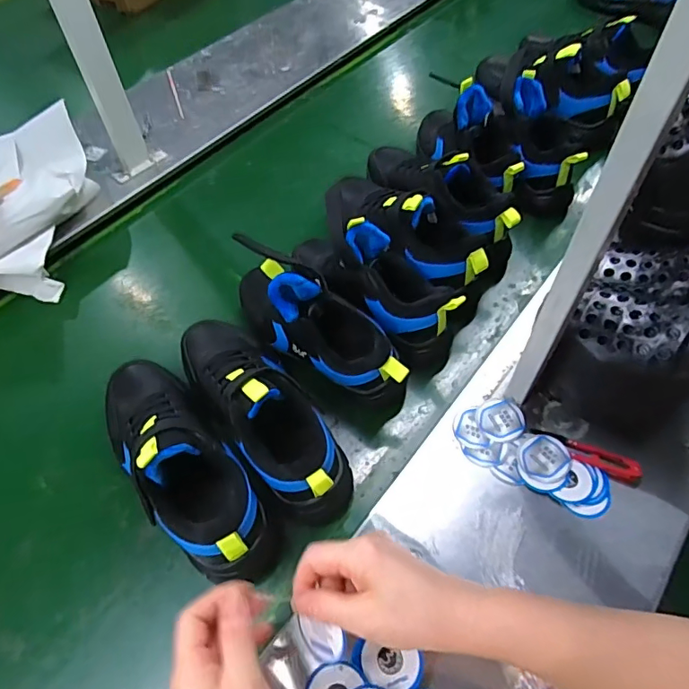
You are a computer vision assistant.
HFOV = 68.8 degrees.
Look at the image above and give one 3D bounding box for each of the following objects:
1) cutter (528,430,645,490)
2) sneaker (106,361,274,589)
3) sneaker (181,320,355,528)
[{"bbox_3d":[0.245,0.111,0.512,0.104,0.020,0.026,21,60,15],"label":"cutter"},{"bbox_3d":[-0.168,0.101,0.491,0.085,0.139,0.261,-33,62,-18],"label":"sneaker"},{"bbox_3d":[-0.083,0.057,0.528,0.092,0.122,0.259,-33,62,-18],"label":"sneaker"}]

